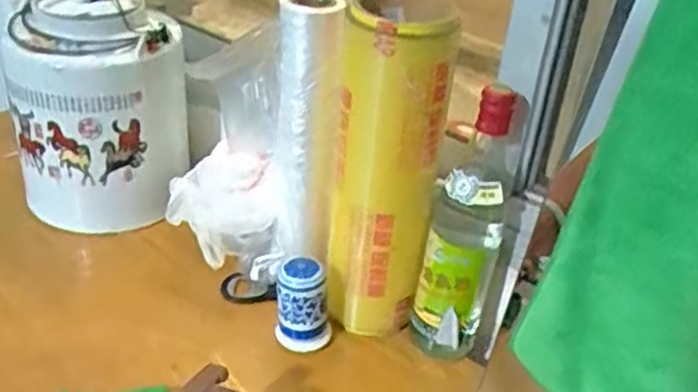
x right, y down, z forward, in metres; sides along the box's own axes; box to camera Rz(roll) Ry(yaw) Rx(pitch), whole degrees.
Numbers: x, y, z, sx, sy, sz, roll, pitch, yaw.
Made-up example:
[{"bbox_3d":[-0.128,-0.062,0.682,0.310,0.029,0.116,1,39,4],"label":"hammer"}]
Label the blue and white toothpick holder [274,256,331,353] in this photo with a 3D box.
[{"bbox_3d":[-0.042,0.100,0.669,0.048,0.084,0.042,-1,34,-9],"label":"blue and white toothpick holder"}]

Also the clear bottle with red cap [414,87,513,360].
[{"bbox_3d":[0.099,0.031,0.630,0.061,0.252,0.054,14,32,14],"label":"clear bottle with red cap"}]

